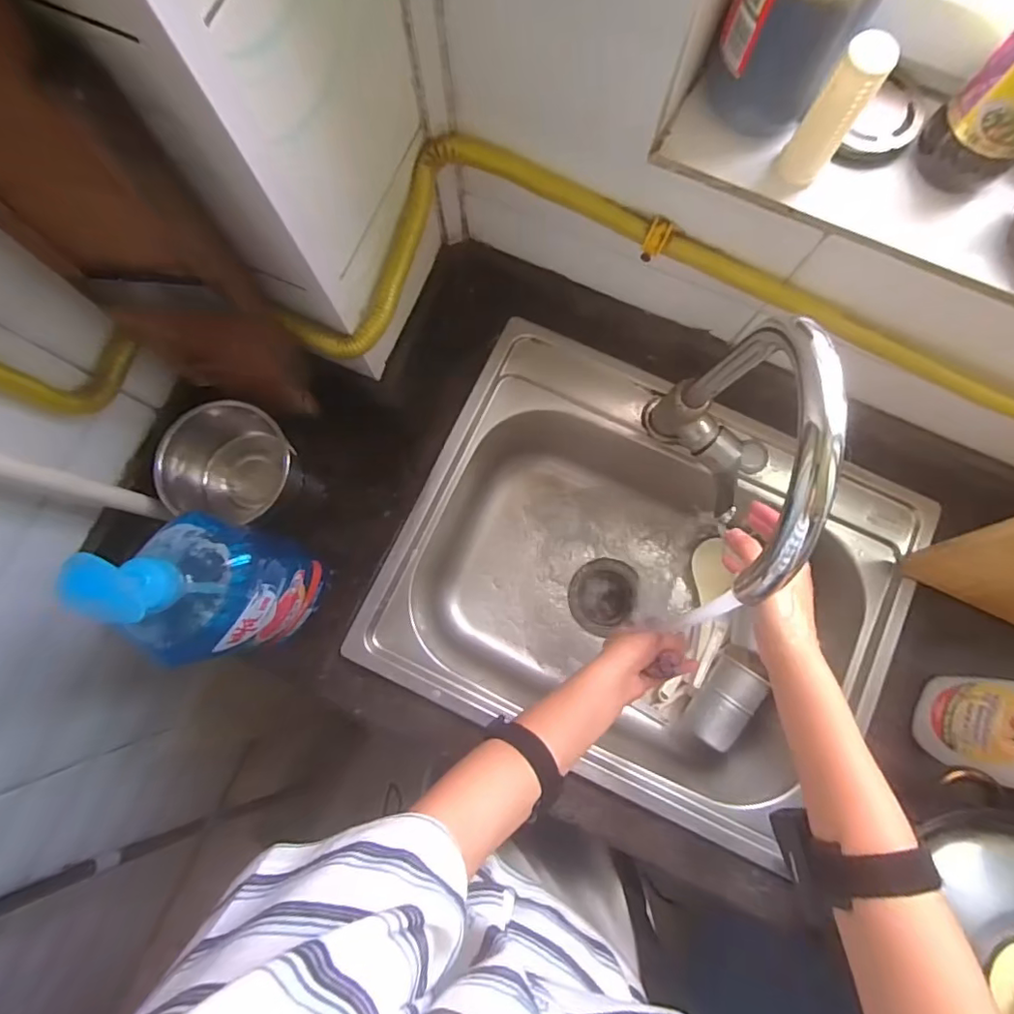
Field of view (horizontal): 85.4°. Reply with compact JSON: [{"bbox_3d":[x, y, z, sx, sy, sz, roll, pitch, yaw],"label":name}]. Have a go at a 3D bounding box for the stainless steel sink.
[{"bbox_3d":[0.151,0.096,0.721,0.532,0.239,0.433,25,81,4],"label":"stainless steel sink"}]

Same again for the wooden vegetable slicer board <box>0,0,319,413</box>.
[{"bbox_3d":[-0.251,-0.178,0.384,0.107,0.418,0.064,15,81,2],"label":"wooden vegetable slicer board"}]

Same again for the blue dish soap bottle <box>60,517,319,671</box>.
[{"bbox_3d":[-0.232,0.066,0.440,0.067,0.253,0.107,19,81,3],"label":"blue dish soap bottle"}]

